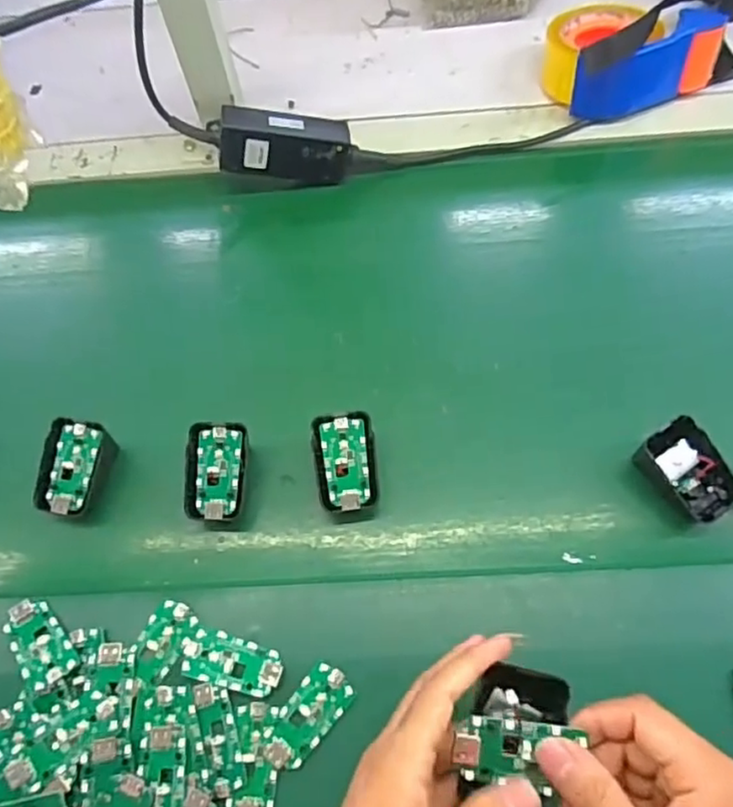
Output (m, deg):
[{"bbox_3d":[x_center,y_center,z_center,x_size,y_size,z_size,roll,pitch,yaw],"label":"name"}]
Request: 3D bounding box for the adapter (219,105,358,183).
[{"bbox_3d":[-0.073,-0.232,0.571,0.116,0.053,0.026,0,61,-18],"label":"adapter"}]

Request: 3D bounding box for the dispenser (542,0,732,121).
[{"bbox_3d":[0.258,-0.341,0.604,0.165,0.070,0.112,-15,63,-6],"label":"dispenser"}]

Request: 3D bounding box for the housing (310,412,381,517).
[{"bbox_3d":[-0.015,0.044,0.450,0.044,0.011,0.073,-5,81,-1],"label":"housing"}]

